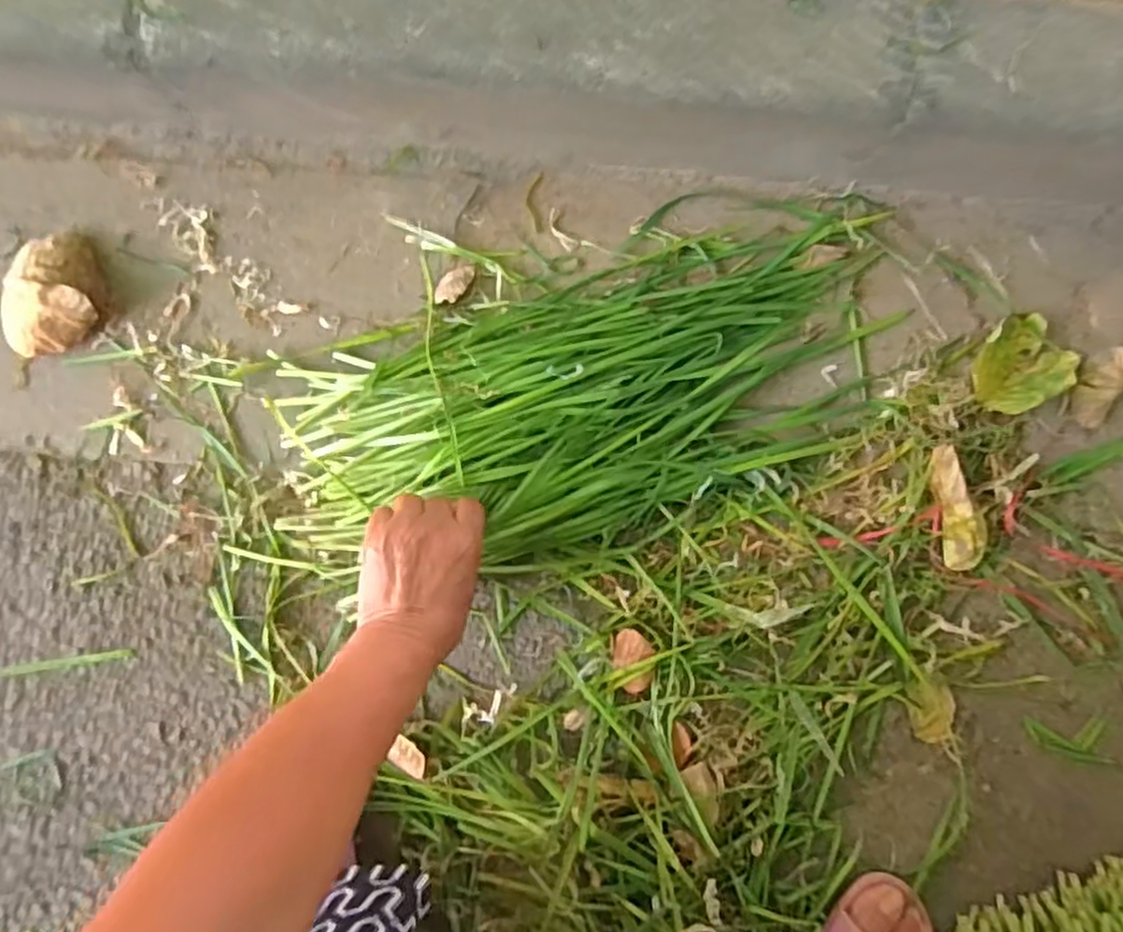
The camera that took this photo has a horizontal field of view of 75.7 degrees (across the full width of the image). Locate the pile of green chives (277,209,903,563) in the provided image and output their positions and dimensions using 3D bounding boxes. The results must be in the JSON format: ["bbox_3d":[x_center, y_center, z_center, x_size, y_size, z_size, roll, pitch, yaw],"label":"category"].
[{"bbox_3d":[0.028,-0.052,0.547,0.471,0.044,0.212,-22,84,-7],"label":"pile of green chives"}]

